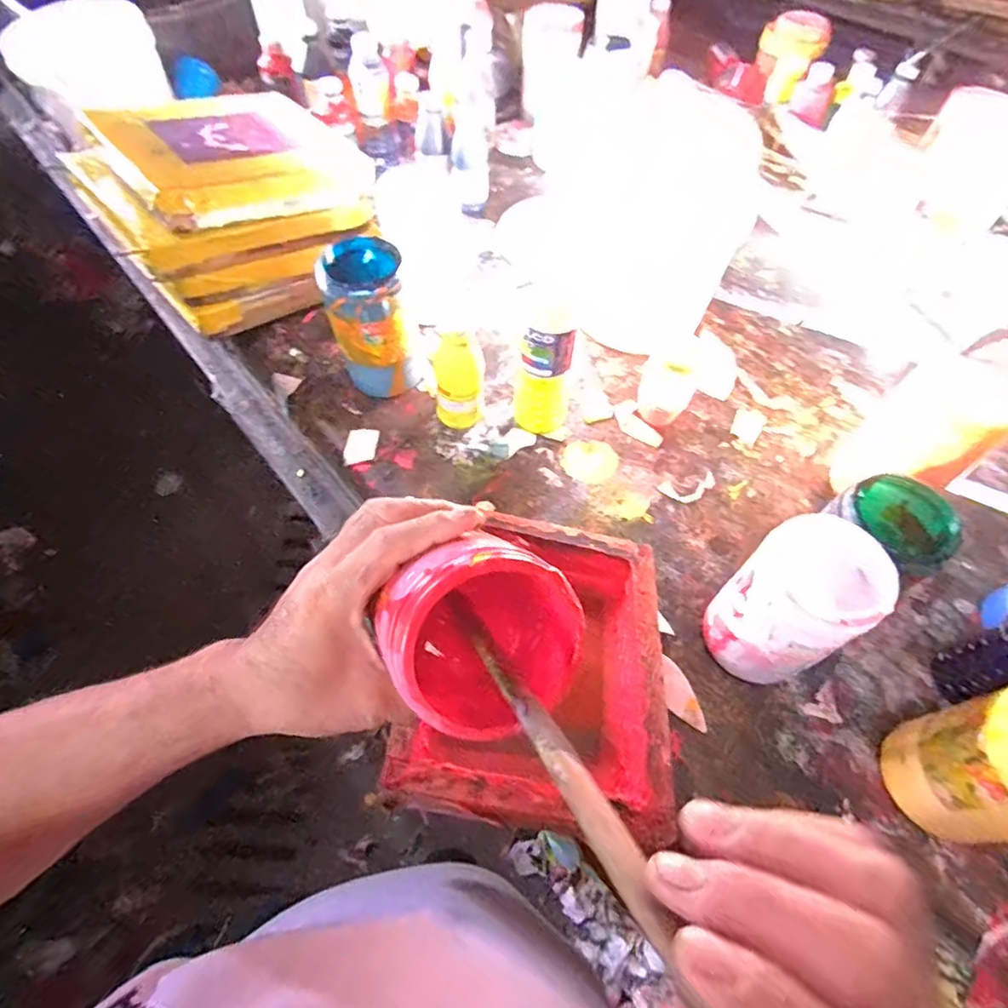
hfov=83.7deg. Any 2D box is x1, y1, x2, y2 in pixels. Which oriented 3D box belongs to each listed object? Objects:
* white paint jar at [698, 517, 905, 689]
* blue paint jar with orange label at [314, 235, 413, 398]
[{"bbox_3d":[0.240,0.093,0.488,0.087,0.171,0.093,0,59,0],"label":"white paint jar"},{"bbox_3d":[-0.157,-0.211,0.662,0.081,0.170,0.083,0,59,0],"label":"blue paint jar with orange label"}]

